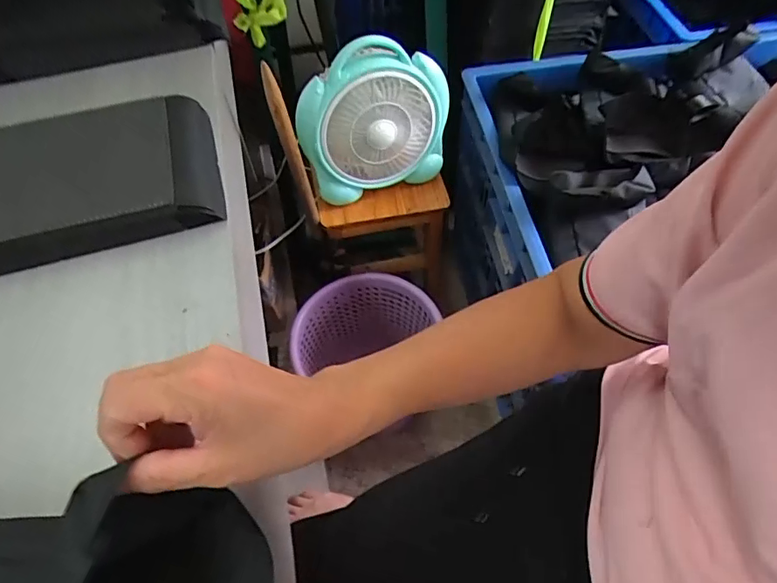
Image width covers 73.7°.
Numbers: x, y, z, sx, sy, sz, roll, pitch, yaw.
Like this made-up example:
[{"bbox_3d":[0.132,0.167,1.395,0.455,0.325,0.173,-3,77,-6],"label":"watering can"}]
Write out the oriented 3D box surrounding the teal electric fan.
[{"bbox_3d":[-0.027,-0.277,0.835,0.234,0.216,0.108,-18,59,-10],"label":"teal electric fan"}]

